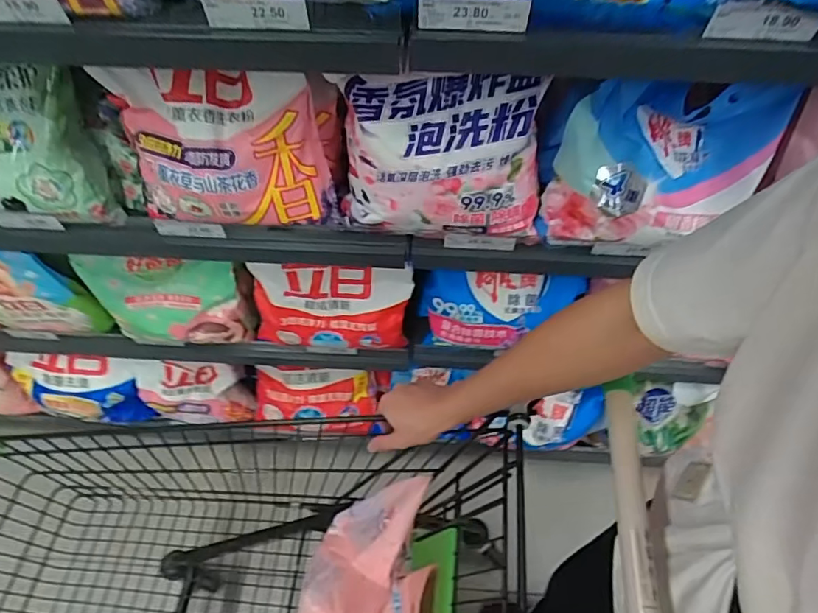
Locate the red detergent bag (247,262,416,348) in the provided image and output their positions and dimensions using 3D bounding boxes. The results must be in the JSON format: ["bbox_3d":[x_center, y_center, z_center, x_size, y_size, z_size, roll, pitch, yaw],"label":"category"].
[{"bbox_3d":[-0.147,0.007,0.989,0.292,0.205,0.062,1,57,-1],"label":"red detergent bag"}]

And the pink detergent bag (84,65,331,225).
[{"bbox_3d":[-0.242,-0.210,0.687,0.252,0.209,0.096,1,57,-1],"label":"pink detergent bag"}]

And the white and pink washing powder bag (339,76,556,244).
[{"bbox_3d":[0.046,-0.187,0.699,0.262,0.205,0.091,7,57,3],"label":"white and pink washing powder bag"}]

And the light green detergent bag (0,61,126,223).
[{"bbox_3d":[-0.568,-0.248,0.779,0.238,0.248,0.105,1,20,7],"label":"light green detergent bag"}]

